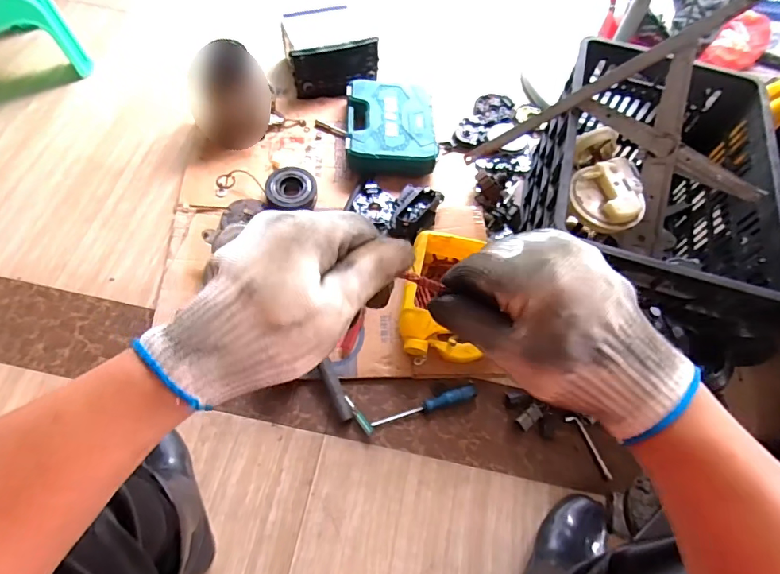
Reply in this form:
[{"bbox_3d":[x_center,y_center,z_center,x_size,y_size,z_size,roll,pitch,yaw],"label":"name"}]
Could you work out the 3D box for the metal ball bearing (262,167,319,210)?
[{"bbox_3d":[-0.207,-0.207,0.974,0.101,0.032,0.091,-3,68,-13],"label":"metal ball bearing"}]

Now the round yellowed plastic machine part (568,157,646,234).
[{"bbox_3d":[0.344,-0.146,0.731,0.118,0.052,0.103,29,63,10],"label":"round yellowed plastic machine part"}]

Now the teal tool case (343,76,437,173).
[{"bbox_3d":[0.005,-0.368,1.061,0.205,0.070,0.239,2,59,-1],"label":"teal tool case"}]

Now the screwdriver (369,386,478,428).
[{"bbox_3d":[0.060,0.203,0.791,0.184,0.030,0.021,-14,61,-10],"label":"screwdriver"}]

